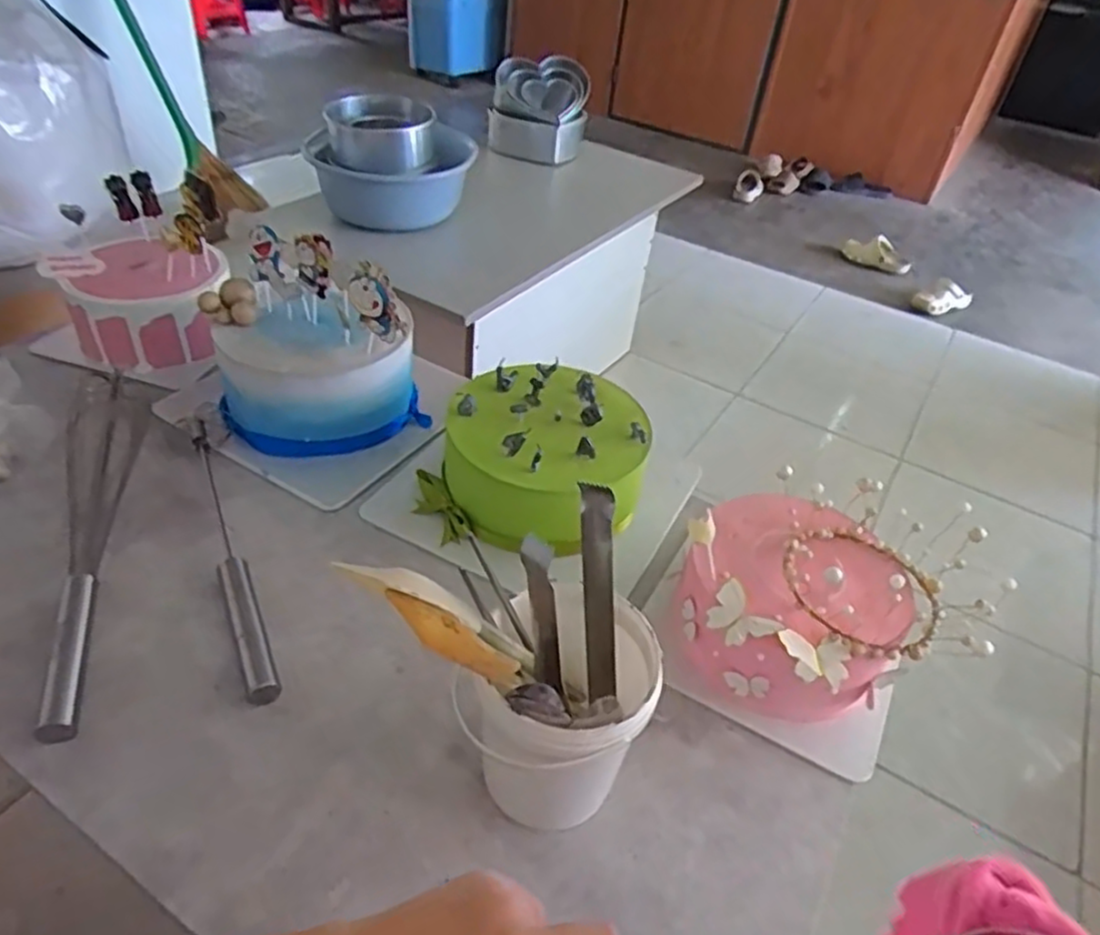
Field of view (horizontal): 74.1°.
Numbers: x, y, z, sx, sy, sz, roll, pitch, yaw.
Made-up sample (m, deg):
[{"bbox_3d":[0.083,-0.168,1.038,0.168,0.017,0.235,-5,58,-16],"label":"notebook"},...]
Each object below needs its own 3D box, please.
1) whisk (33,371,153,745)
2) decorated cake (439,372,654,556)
[{"bbox_3d":[-0.404,0.049,0.629,0.070,0.044,0.397,-5,42,-15],"label":"whisk"},{"bbox_3d":[-0.001,-0.017,0.713,0.194,0.096,0.156,18,41,12],"label":"decorated cake"}]

